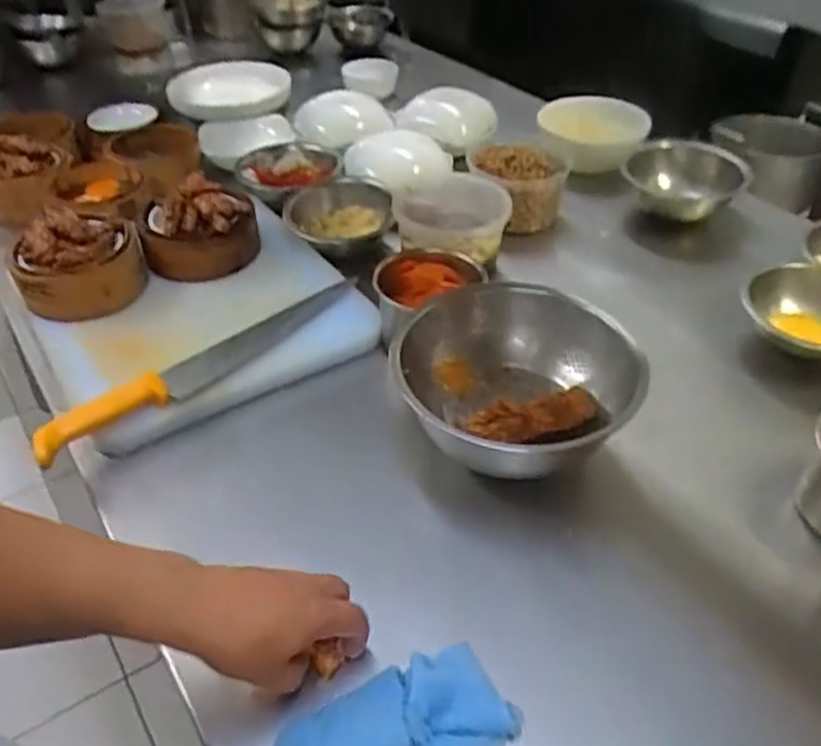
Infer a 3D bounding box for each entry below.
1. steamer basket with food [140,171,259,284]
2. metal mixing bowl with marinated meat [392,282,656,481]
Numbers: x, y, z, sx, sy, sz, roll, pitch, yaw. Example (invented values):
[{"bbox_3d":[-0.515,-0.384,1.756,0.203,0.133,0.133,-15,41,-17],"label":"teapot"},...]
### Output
[{"bbox_3d":[-0.278,-0.193,0.982,0.150,0.080,0.122,-18,44,-19],"label":"steamer basket with food"},{"bbox_3d":[0.095,0.020,0.739,0.225,0.105,0.236,-5,41,-5],"label":"metal mixing bowl with marinated meat"}]

